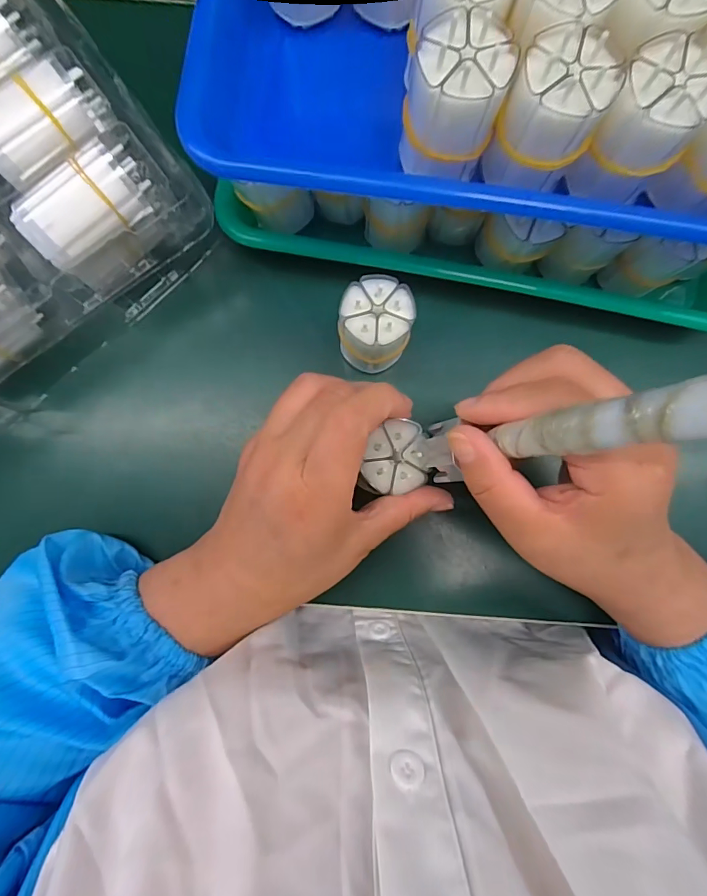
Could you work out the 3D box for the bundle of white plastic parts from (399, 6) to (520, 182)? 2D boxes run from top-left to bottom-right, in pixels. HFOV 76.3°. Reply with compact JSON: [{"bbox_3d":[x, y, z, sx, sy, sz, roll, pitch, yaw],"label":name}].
[{"bbox_3d":[0.042,-0.146,0.197,0.040,0.057,0.038,10,85,0],"label":"bundle of white plastic parts"}]

